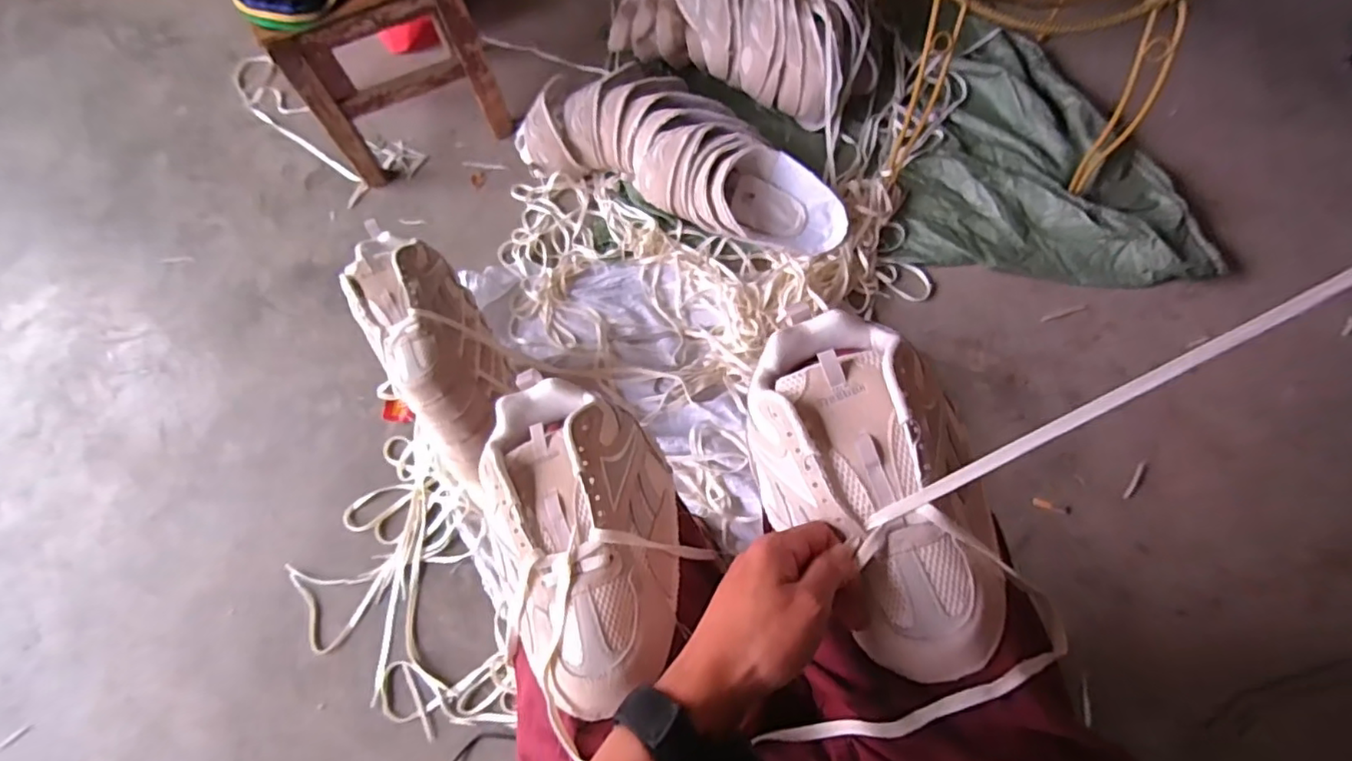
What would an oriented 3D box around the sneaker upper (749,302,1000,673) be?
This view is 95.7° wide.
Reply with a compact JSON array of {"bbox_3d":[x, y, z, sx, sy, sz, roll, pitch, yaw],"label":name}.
[{"bbox_3d":[0.135,0.063,0.410,0.134,0.079,0.241,-16,70,-6],"label":"sneaker upper"}]

